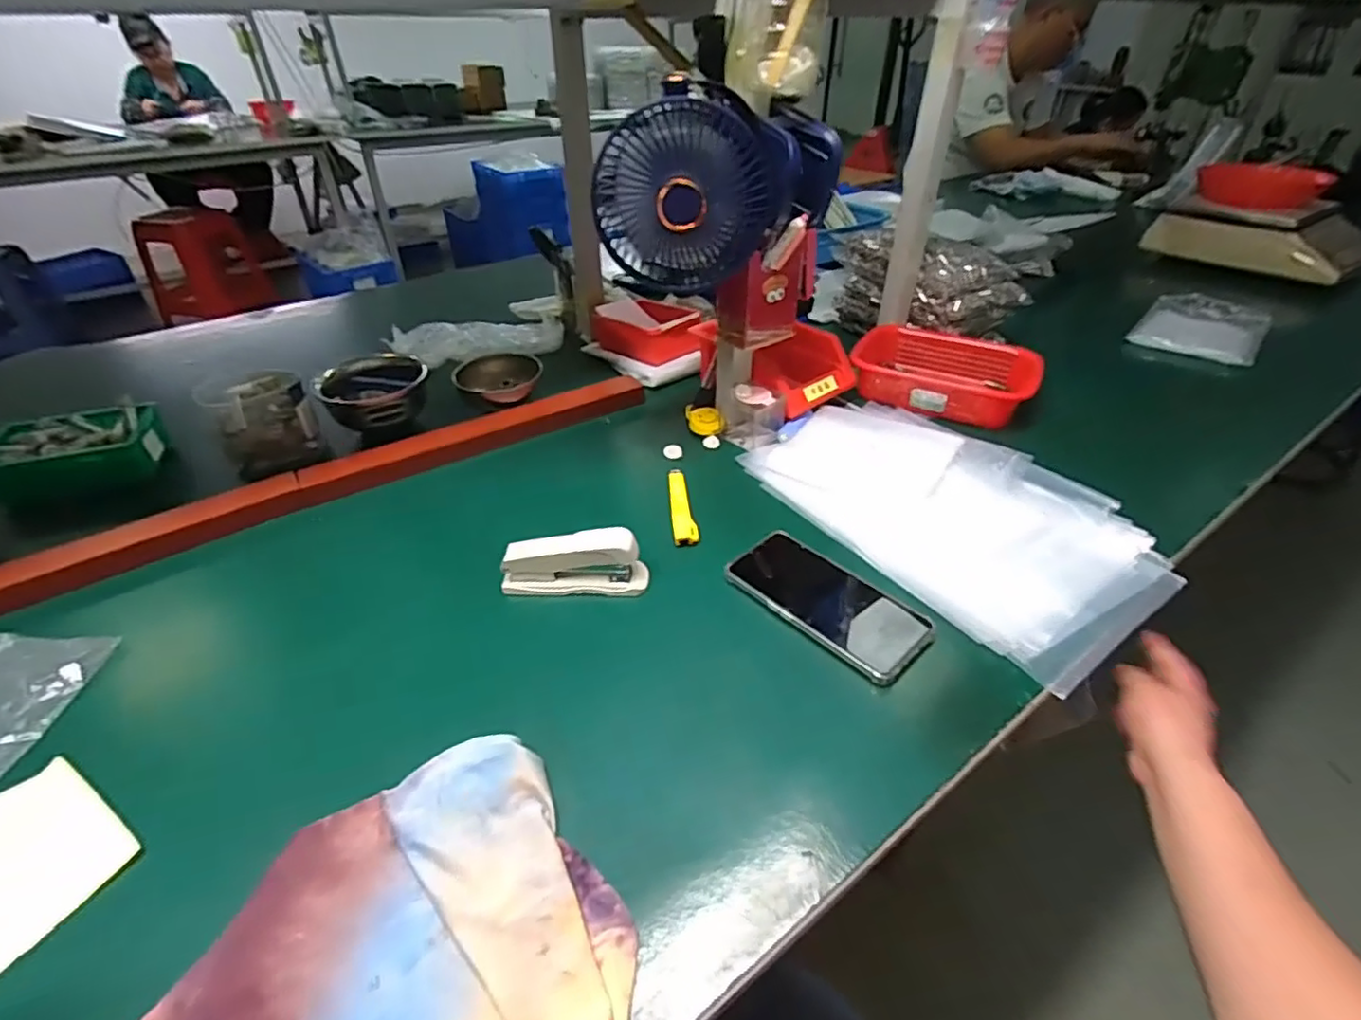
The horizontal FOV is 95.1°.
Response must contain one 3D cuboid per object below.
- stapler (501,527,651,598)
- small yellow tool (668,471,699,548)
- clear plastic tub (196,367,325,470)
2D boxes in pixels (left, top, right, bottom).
[{"bbox_3d":[-0.092,0.047,0.540,0.124,0.055,0.032,-2,38,-3],"label":"stapler"},{"bbox_3d":[0.001,-0.002,0.641,0.024,0.018,0.116,-3,38,-5],"label":"small yellow tool"},{"bbox_3d":[-0.466,-0.102,0.700,0.090,0.087,0.092,0,37,0],"label":"clear plastic tub"}]

